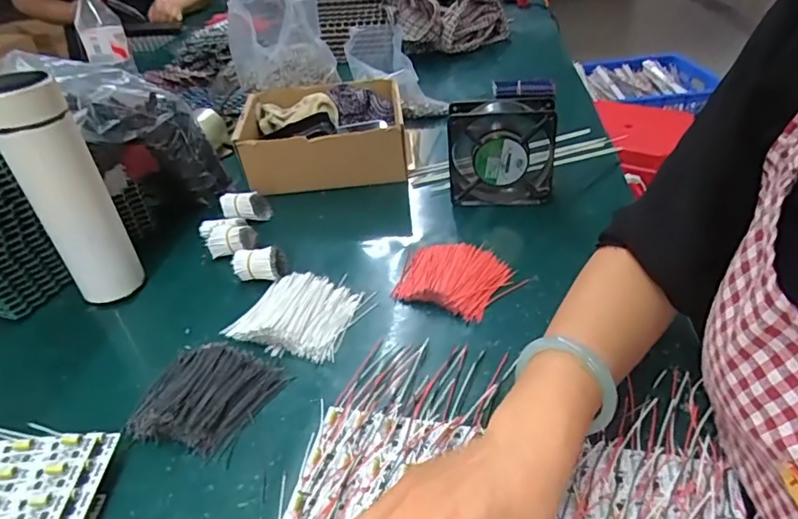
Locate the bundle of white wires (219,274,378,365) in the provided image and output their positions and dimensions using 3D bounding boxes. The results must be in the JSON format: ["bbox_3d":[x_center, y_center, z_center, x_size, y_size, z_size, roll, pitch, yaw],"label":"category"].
[{"bbox_3d":[-0.094,0.048,0.504,0.111,0.021,0.101,16,42,25],"label":"bundle of white wires"}]

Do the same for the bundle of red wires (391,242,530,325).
[{"bbox_3d":[0.057,0.017,0.529,0.117,0.016,0.097,18,43,27],"label":"bundle of red wires"}]

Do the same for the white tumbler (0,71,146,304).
[{"bbox_3d":[-0.308,-0.052,0.496,0.064,0.239,0.059,-28,43,-27],"label":"white tumbler"}]

